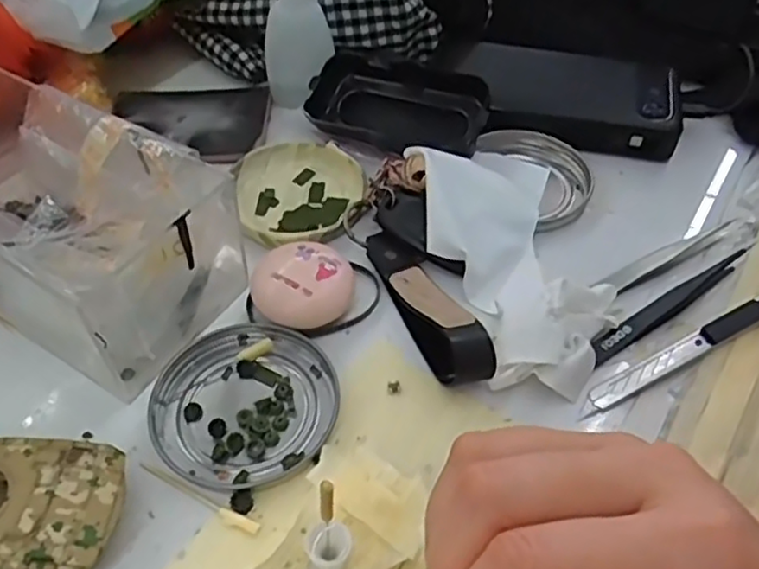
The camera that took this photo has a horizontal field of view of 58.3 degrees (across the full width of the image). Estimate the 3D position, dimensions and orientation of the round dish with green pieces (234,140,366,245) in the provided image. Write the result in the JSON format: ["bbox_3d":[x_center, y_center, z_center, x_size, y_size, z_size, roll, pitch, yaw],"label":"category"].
[{"bbox_3d":[-0.046,-0.052,0.386,0.070,0.015,0.084,-1,50,-1],"label":"round dish with green pieces"}]

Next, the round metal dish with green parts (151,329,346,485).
[{"bbox_3d":[-0.059,0.051,0.299,0.077,0.008,0.074,0,50,0],"label":"round metal dish with green parts"}]

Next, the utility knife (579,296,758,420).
[{"bbox_3d":[0.150,0.025,0.315,0.131,0.011,0.011,-22,53,-18],"label":"utility knife"}]

